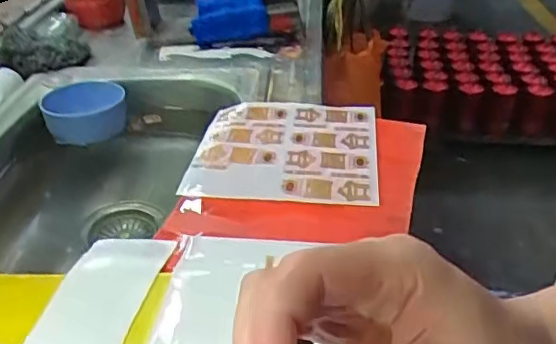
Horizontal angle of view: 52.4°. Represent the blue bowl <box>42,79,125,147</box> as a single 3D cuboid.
[{"bbox_3d":[-0.266,-0.085,0.790,0.109,0.060,0.094,-10,35,-11],"label":"blue bowl"}]

